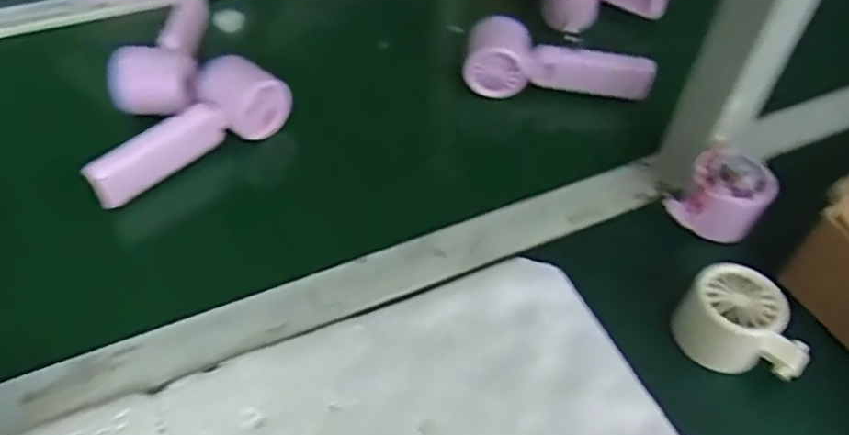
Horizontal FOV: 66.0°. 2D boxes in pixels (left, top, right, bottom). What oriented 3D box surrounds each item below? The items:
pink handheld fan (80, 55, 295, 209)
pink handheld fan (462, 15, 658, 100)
[{"bbox_3d":[-0.193,-0.075,0.525,0.167,0.049,0.055,-33,58,-30],"label":"pink handheld fan"},{"bbox_3d":[0.123,-0.143,0.600,0.168,0.064,0.035,5,47,0],"label":"pink handheld fan"}]

